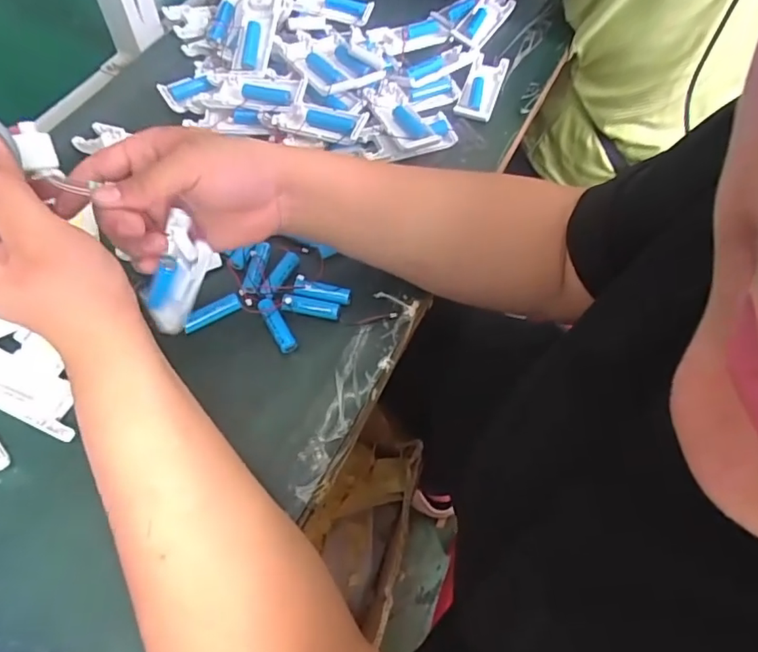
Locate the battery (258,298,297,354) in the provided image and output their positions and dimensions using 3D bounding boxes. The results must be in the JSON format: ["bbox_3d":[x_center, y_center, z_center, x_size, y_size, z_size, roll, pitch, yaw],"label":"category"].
[{"bbox_3d":[-0.085,-0.001,0.446,0.012,0.014,0.048,-28,66,-17],"label":"battery"}]

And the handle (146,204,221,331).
[{"bbox_3d":[-0.143,-0.034,0.387,0.026,0.107,0.041,6,57,-33],"label":"handle"}]

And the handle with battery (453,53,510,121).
[{"bbox_3d":[0.114,-0.265,0.593,0.038,0.019,0.100,18,62,7],"label":"handle with battery"}]

